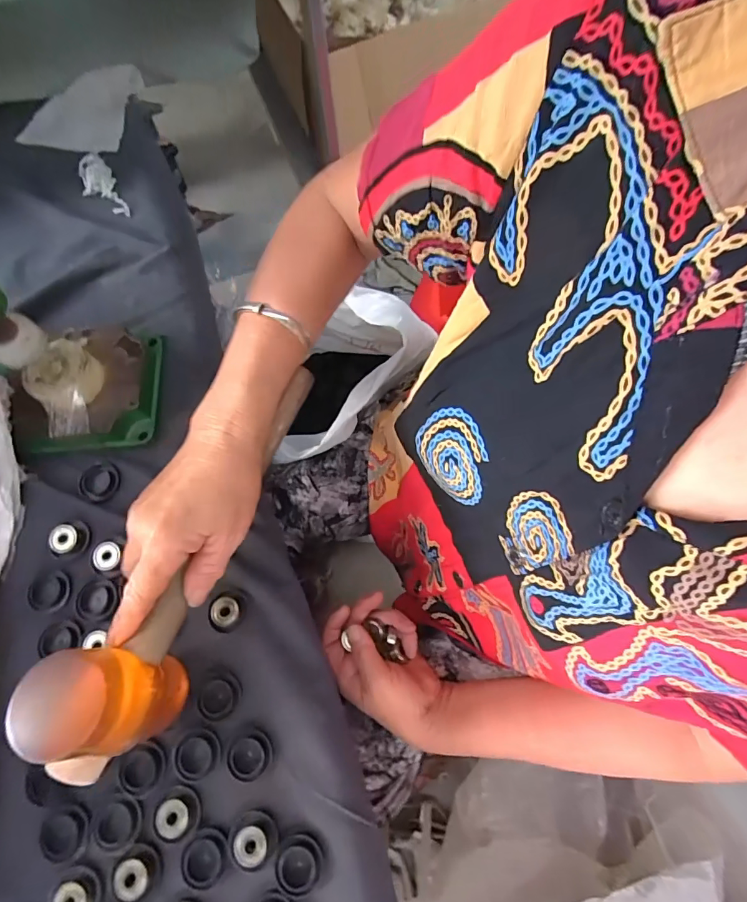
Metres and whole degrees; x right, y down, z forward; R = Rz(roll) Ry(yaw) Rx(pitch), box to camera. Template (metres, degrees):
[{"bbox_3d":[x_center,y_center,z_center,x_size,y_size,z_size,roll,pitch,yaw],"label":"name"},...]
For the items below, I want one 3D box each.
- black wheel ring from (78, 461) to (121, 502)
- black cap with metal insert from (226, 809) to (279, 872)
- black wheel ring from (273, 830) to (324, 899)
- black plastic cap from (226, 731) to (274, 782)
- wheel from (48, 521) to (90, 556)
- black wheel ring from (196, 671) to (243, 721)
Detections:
[{"bbox_3d":[-0.245,0.026,0.389,0.034,0.006,0.034,0,71,1],"label":"black wheel ring"},{"bbox_3d":[-0.084,0.269,0.300,0.031,0.008,0.035,40,76,14],"label":"black cap with metal insert"},{"bbox_3d":[-0.051,0.281,0.297,0.032,0.004,0.033,0,71,1],"label":"black wheel ring"},{"bbox_3d":[-0.091,0.223,0.320,0.033,0.006,0.029,-28,72,-8],"label":"black plastic cap"},{"bbox_3d":[-0.259,0.073,0.371,0.029,0.008,0.028,0,71,1],"label":"wheel"},{"bbox_3d":[-0.118,0.186,0.332,0.029,0.004,0.033,29,74,11],"label":"black wheel ring"}]

